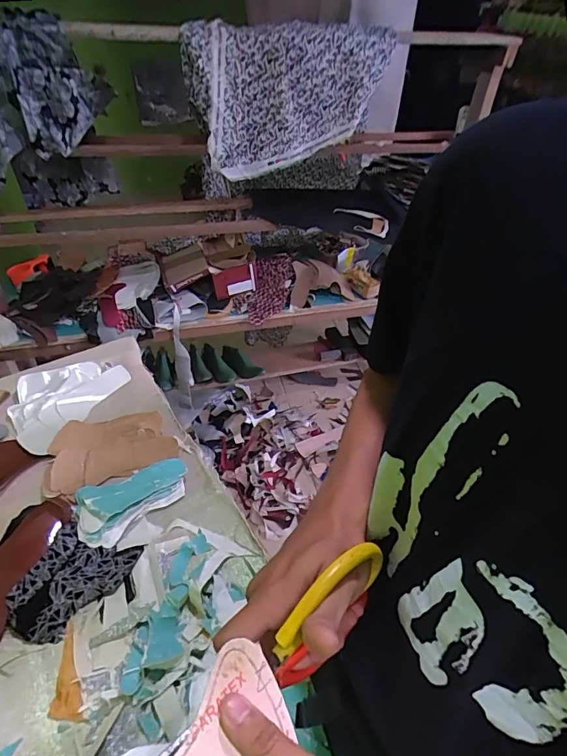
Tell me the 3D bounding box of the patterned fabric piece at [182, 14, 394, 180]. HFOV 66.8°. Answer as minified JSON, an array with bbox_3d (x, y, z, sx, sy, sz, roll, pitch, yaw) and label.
[{"bbox_3d":[0.015,-0.700,1.088,0.509,0.301,0.088,-17,46,-19],"label":"patterned fabric piece"}]

